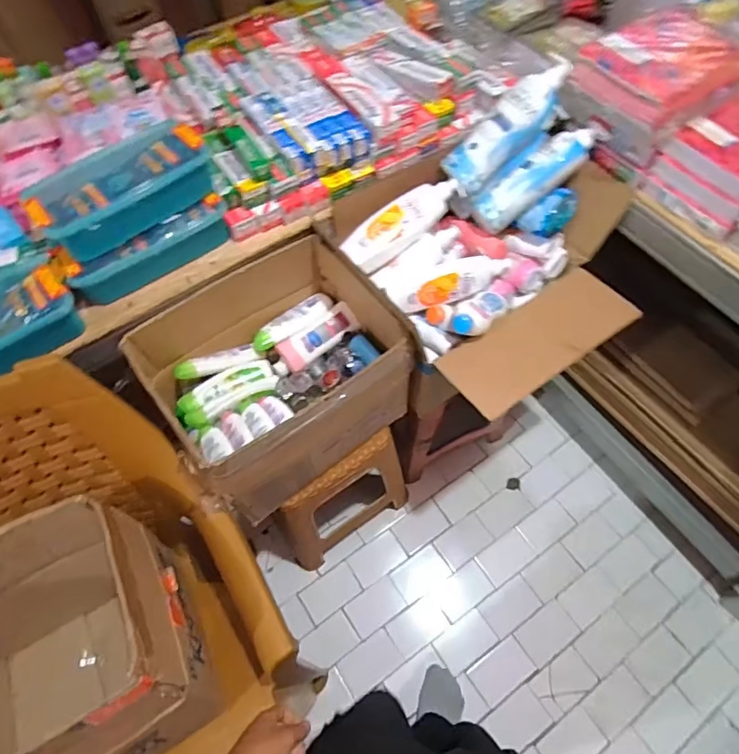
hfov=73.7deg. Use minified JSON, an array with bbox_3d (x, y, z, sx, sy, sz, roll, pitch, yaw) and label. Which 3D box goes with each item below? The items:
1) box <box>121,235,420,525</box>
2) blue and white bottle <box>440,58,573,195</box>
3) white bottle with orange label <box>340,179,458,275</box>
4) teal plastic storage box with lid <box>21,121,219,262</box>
[{"bbox_3d":[-0.171,-0.022,0.889,0.373,0.254,0.349,-35,66,-15],"label":"box"},{"bbox_3d":[0.245,-0.433,0.872,0.242,0.079,0.074,-43,65,15],"label":"blue and white bottle"},{"bbox_3d":[0.056,-0.275,0.880,0.222,0.057,0.082,-39,67,-17],"label":"white bottle with orange label"},{"bbox_3d":[-0.373,-0.289,0.748,0.123,0.086,0.258,41,71,21],"label":"teal plastic storage box with lid"}]

